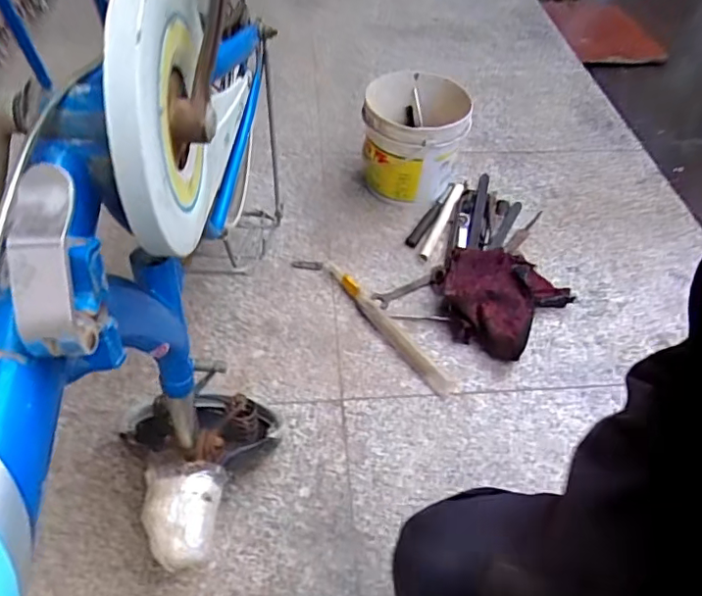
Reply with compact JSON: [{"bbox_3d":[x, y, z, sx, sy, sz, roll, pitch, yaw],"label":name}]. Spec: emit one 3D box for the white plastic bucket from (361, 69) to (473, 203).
[{"bbox_3d":[0.122,-0.322,1.071,0.186,0.194,0.212,9,50,6],"label":"white plastic bucket"}]

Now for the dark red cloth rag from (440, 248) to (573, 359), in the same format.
[{"bbox_3d":[0.240,-0.001,0.923,0.204,0.082,0.174,30,55,22],"label":"dark red cloth rag"}]

